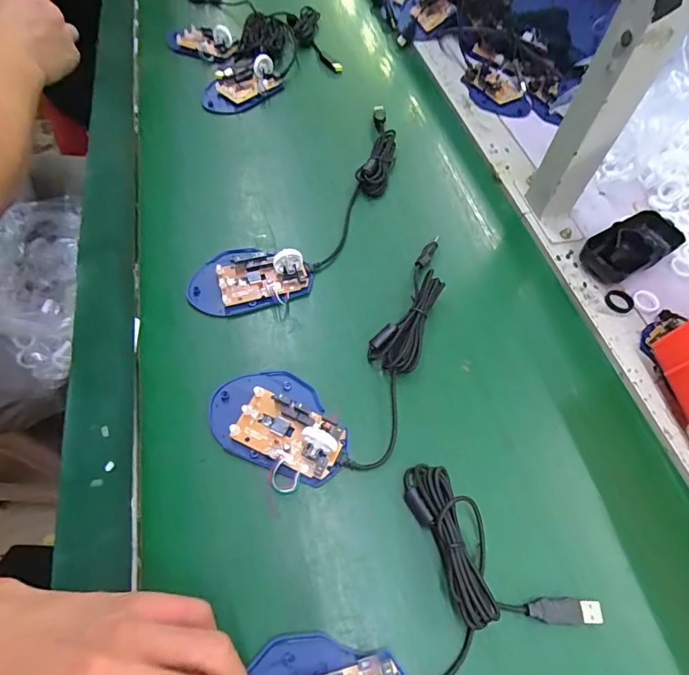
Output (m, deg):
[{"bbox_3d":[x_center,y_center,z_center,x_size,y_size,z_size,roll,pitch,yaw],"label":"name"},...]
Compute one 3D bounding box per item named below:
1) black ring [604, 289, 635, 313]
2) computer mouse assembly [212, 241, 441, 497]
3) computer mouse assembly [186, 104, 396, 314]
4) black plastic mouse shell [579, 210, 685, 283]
[{"bbox_3d":[0.264,-0.035,0.414,0.025,0.004,0.025,1,59,-2],"label":"black ring"},{"bbox_3d":[0.024,0.020,0.351,0.254,0.030,0.121,-35,67,-21],"label":"computer mouse assembly"},{"bbox_3d":[-0.019,-0.137,0.448,0.095,0.030,0.334,33,63,16],"label":"computer mouse assembly"},{"bbox_3d":[0.290,-0.092,0.435,0.108,0.027,0.050,-29,65,-18],"label":"black plastic mouse shell"}]

